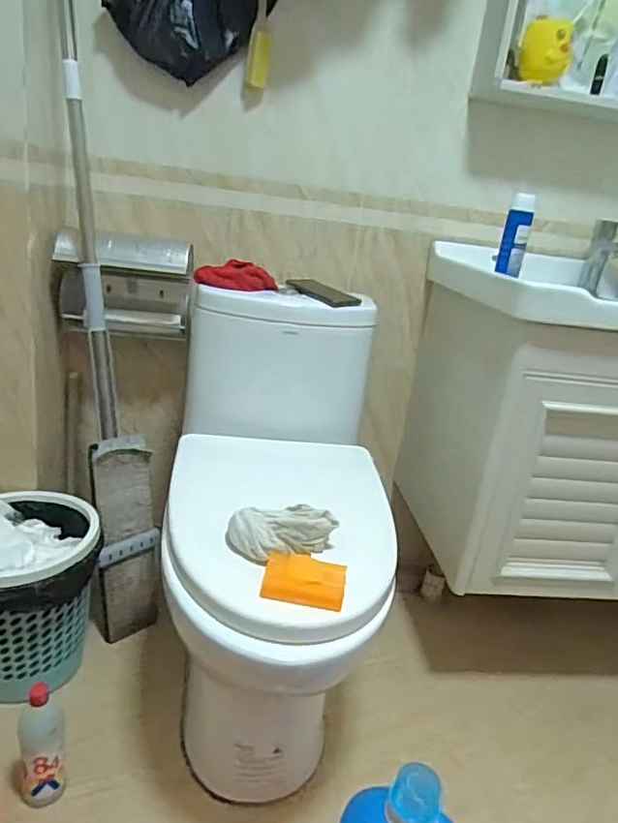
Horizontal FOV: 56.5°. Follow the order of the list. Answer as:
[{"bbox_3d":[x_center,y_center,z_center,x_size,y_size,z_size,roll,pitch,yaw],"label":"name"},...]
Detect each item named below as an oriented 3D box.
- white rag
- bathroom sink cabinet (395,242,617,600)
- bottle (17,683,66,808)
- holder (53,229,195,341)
[{"bbox_3d":[-0.037,0.167,0.783,0.147,0.051,0.083,7,19,-2],"label":"white rag"},{"bbox_3d":[0.578,0.023,1.148,0.673,0.521,0.432,6,20,-7],"label":"bathroom sink cabinet"},{"bbox_3d":[-0.392,0.491,0.840,0.066,0.193,0.053,-2,22,-25],"label":"bottle"},{"bbox_3d":[-0.361,-0.246,1.115,0.245,0.179,0.159,0,21,-21],"label":"holder"}]

